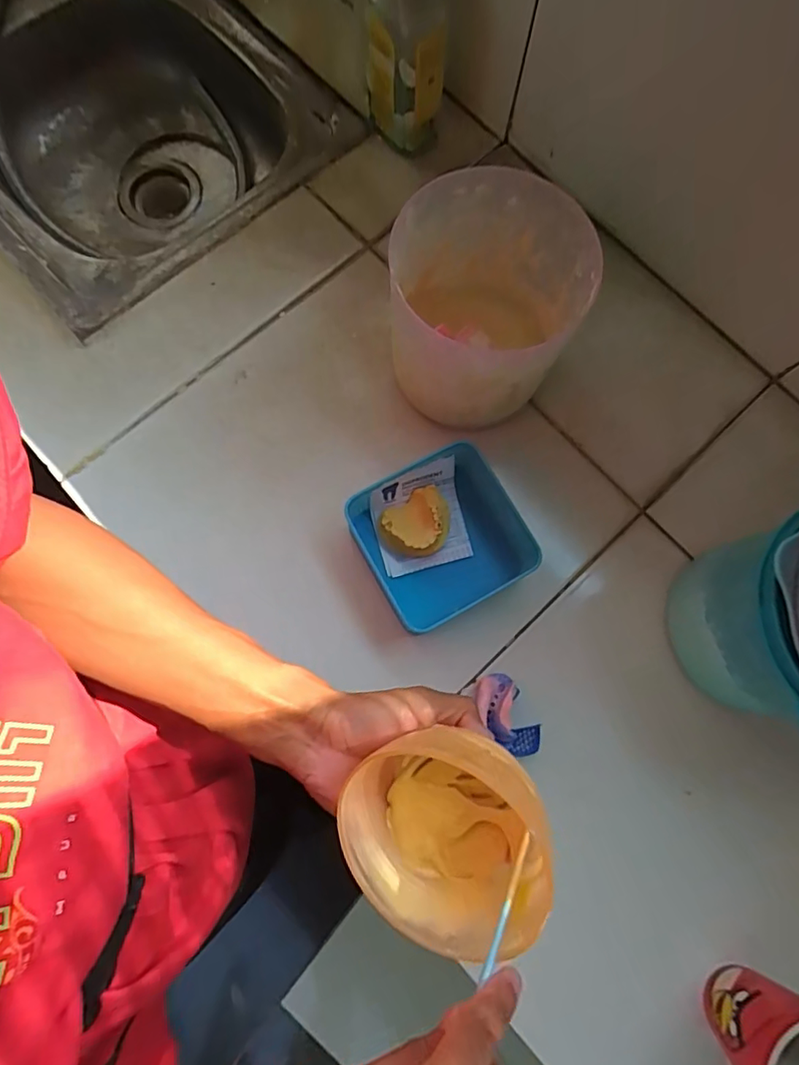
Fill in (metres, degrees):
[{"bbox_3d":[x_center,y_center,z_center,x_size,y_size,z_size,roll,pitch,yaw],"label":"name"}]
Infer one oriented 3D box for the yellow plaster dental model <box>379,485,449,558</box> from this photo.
[{"bbox_3d":[0.018,-0.008,0.486,0.064,0.029,0.054,-36,81,-8],"label":"yellow plaster dental model"}]

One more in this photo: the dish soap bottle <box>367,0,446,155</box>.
[{"bbox_3d":[0.006,-0.484,0.516,0.075,0.183,0.076,0,78,-1],"label":"dish soap bottle"}]

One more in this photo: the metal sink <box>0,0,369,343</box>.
[{"bbox_3d":[-0.408,-0.555,0.680,0.398,0.170,0.675,-42,82,-9],"label":"metal sink"}]

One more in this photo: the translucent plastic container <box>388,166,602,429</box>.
[{"bbox_3d":[0.074,-0.193,0.476,0.162,0.142,0.158,5,78,0],"label":"translucent plastic container"}]

